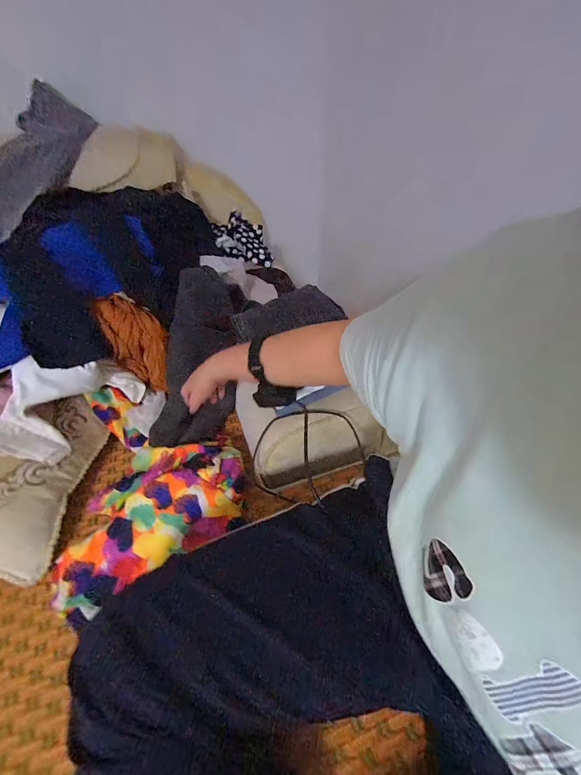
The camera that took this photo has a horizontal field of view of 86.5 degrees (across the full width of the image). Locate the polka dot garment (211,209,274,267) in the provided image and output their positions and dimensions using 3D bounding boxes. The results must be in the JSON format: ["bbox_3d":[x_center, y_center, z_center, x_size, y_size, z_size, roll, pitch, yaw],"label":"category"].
[{"bbox_3d":[-0.176,-0.535,1.135,0.183,0.108,0.265,-12,47,-9],"label":"polka dot garment"}]

